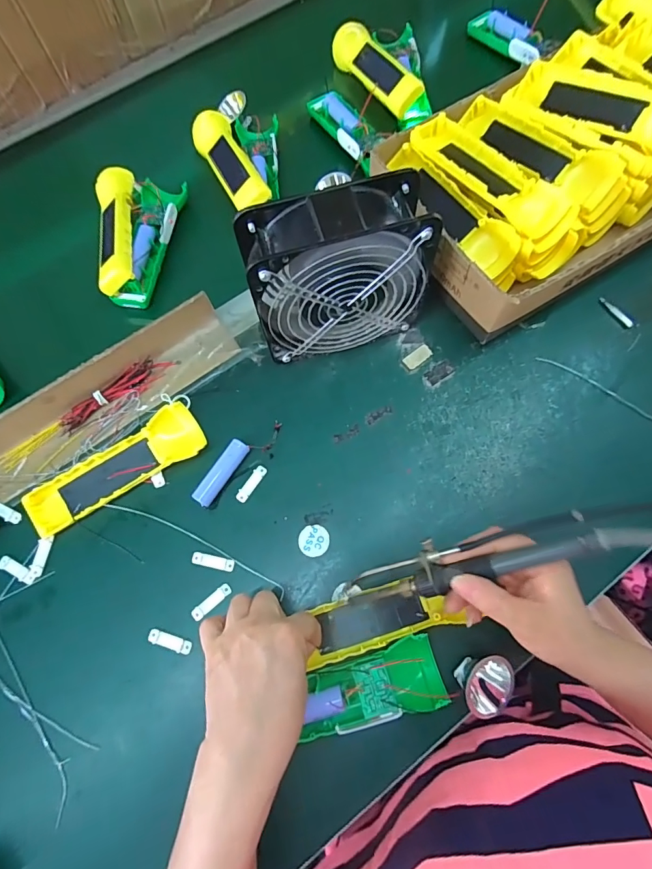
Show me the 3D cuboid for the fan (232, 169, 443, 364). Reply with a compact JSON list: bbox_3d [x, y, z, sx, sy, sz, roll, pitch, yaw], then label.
[{"bbox_3d":[0.010,-0.136,0.380,0.147,0.147,0.066,-16,72,-3],"label":"fan"}]

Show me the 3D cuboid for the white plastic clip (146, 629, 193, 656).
[{"bbox_3d":[-0.130,0.172,0.360,0.039,0.005,0.011,16,77,3],"label":"white plastic clip"}]

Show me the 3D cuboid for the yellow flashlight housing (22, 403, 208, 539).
[{"bbox_3d":[-0.191,0.030,0.393,0.162,0.032,0.052,-28,79,-7],"label":"yellow flashlight housing"}]

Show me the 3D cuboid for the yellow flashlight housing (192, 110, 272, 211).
[{"bbox_3d":[-0.113,-0.321,0.515,0.047,0.028,0.168,-37,66,19],"label":"yellow flashlight housing"}]

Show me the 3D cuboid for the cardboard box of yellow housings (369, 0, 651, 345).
[{"bbox_3d":[0.244,-0.278,0.422,0.360,0.141,0.224,-33,79,-8],"label":"cardboard box of yellow housings"}]

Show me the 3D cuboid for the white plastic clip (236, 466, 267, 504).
[{"bbox_3d":[-0.068,0.045,0.399,0.011,0.004,0.038,34,79,7],"label":"white plastic clip"}]

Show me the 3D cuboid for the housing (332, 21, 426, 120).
[{"bbox_3d":[0.063,-0.469,0.559,0.051,0.027,0.169,-39,67,28],"label":"housing"}]

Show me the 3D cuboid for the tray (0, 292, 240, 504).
[{"bbox_3d":[-0.213,-0.033,0.409,0.277,0.042,0.065,-36,74,-9],"label":"tray"}]

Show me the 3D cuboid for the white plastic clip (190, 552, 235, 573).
[{"bbox_3d":[-0.099,0.111,0.378,0.037,0.004,0.011,12,77,2],"label":"white plastic clip"}]

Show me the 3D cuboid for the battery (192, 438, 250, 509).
[{"bbox_3d":[-0.096,0.034,0.395,0.018,0.018,0.065,32,79,7],"label":"battery"}]

